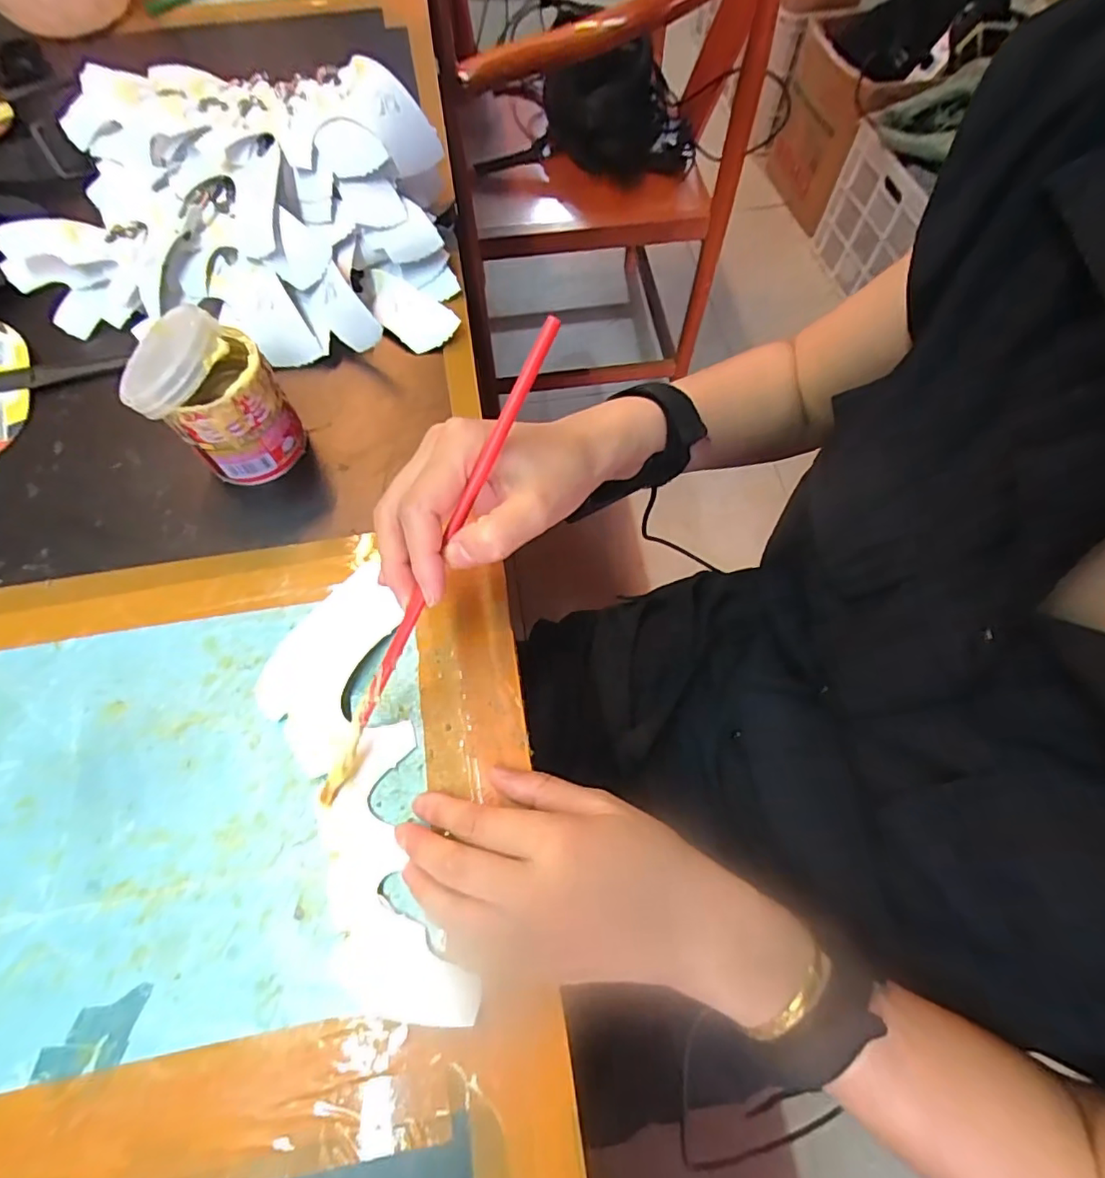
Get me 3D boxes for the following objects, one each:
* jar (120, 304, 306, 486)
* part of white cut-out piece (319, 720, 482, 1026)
[{"bbox_3d":[-0.200,-0.111,0.342,0.068,0.096,0.068,0,65,1],"label":"jar"},{"bbox_3d":[-0.079,0.135,0.275,0.054,0.005,0.133,-20,64,-6],"label":"part of white cut-out piece"}]

